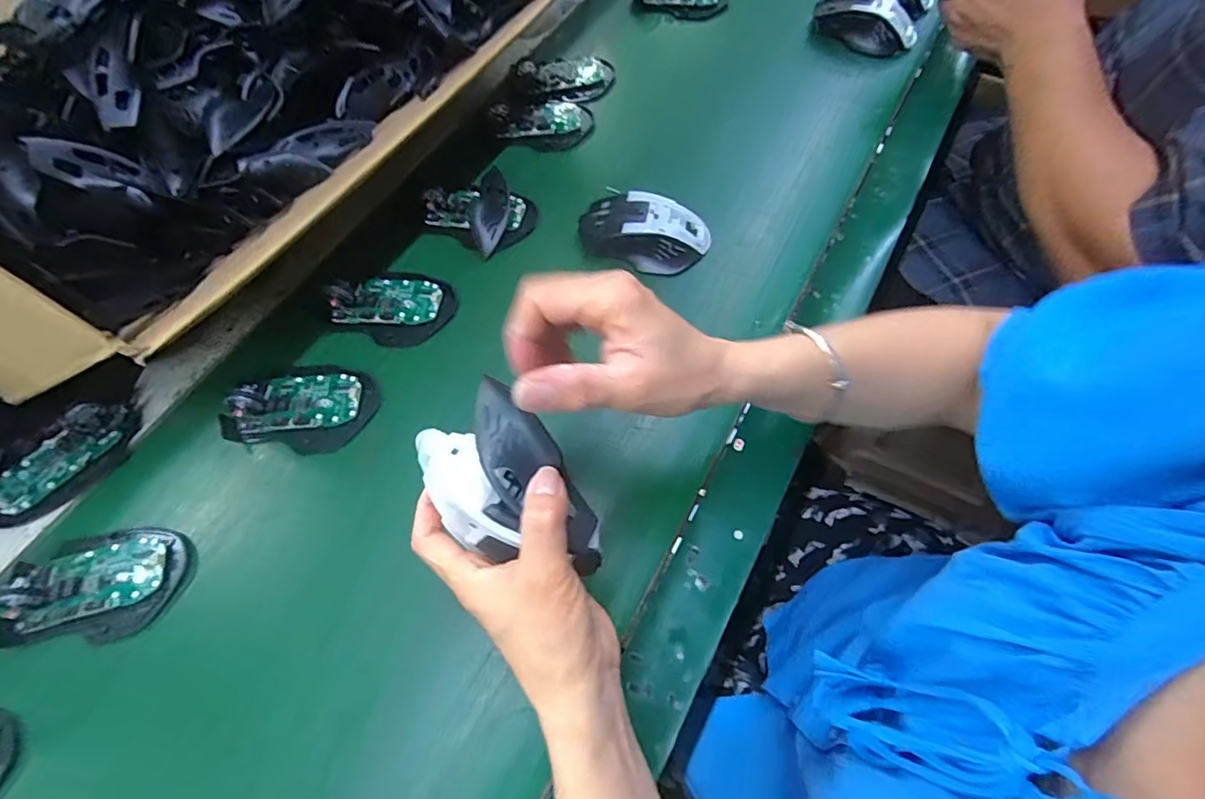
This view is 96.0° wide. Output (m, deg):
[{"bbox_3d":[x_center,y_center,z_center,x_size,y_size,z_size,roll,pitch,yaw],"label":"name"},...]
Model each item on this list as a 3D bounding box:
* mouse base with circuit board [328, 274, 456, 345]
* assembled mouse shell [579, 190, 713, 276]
[{"bbox_3d":[-0.180,-0.083,0.465,0.101,0.020,0.068,6,64,4],"label":"mouse base with circuit board"},{"bbox_3d":[0.037,-0.149,0.485,0.113,0.040,0.060,9,64,5],"label":"assembled mouse shell"}]

